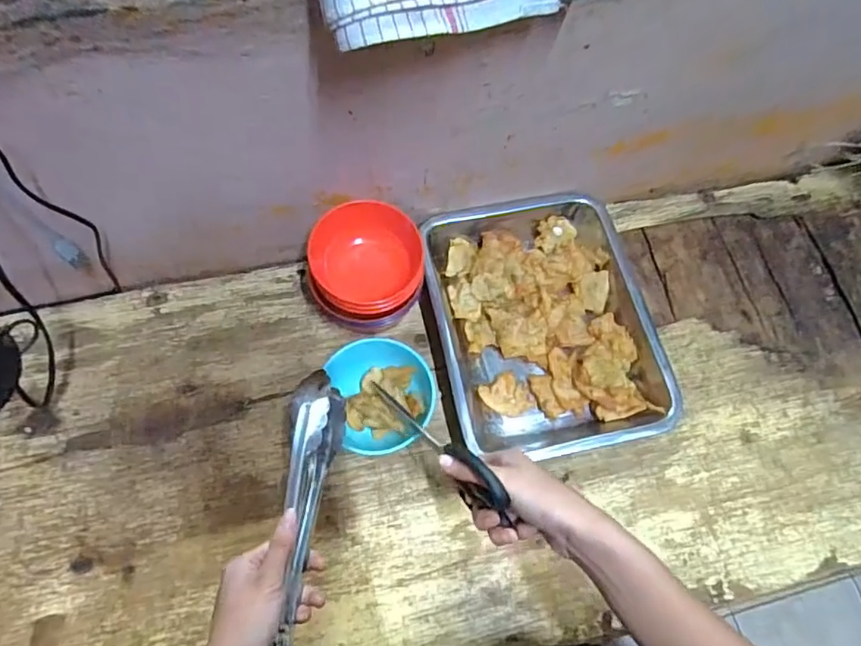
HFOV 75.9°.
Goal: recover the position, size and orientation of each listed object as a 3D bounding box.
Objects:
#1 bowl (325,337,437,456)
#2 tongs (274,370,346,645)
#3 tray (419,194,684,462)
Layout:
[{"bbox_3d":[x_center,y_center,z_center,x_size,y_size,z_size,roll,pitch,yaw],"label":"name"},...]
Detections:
[{"bbox_3d":[-0.045,0.074,0.552,0.095,0.060,0.107,-14,69,-8],"label":"bowl"},{"bbox_3d":[-0.098,0.145,0.435,0.036,0.058,0.215,3,61,-1],"label":"tongs"},{"bbox_3d":[0.117,-0.003,0.595,0.216,0.050,0.279,-10,68,-7],"label":"tray"}]

